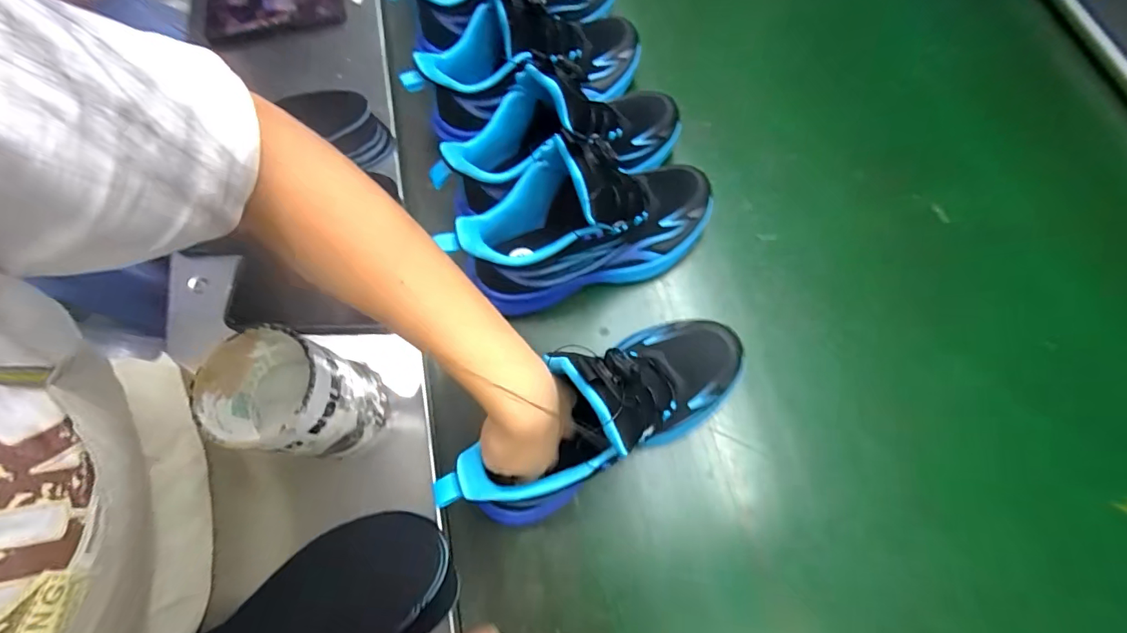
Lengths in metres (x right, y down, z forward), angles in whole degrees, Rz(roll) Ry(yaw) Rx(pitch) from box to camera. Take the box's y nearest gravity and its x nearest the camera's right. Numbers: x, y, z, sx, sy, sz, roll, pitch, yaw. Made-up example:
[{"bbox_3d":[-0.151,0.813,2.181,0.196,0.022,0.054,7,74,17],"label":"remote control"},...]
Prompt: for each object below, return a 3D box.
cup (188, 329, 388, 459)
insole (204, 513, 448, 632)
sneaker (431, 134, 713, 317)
[{"bbox_3d":[-0.199,0.062,0.368,0.086,0.111,0.075,9,70,8],"label":"cup"},{"bbox_3d":[-0.184,0.211,0.323,0.216,0.025,0.075,-34,70,-9],"label":"insole"},{"bbox_3d":[0.026,-0.087,0.426,0.238,0.143,0.090,-17,71,-4],"label":"sneaker"}]

